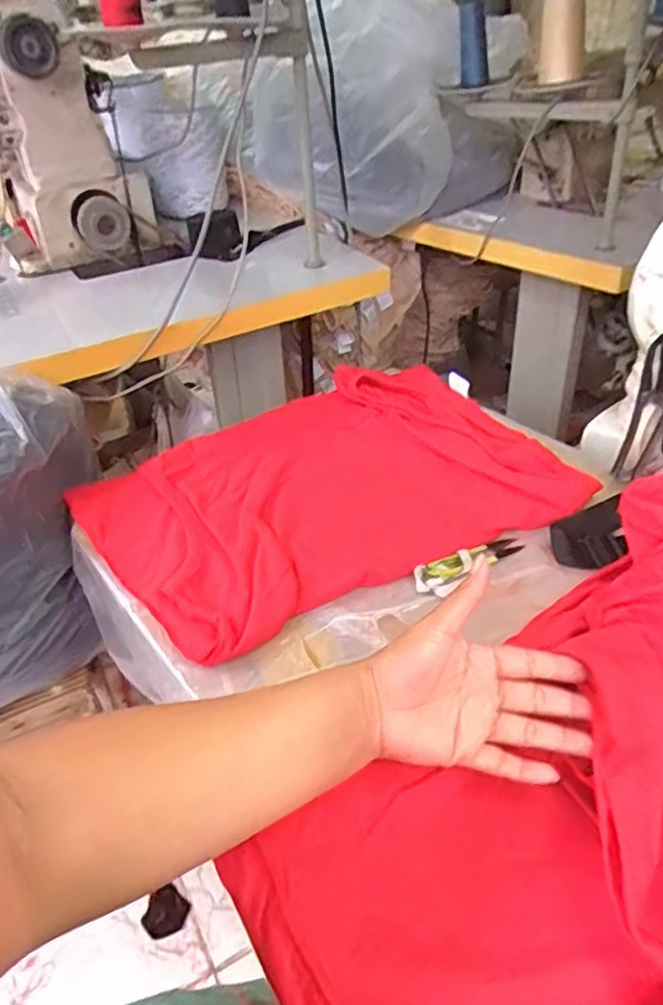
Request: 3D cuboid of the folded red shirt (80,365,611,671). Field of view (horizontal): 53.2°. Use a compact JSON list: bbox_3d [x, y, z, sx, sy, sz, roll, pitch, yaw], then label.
[{"bbox_3d":[-0.005,-0.021,0.701,0.452,0.032,0.344,-23,43,-25],"label":"folded red shirt"}]

